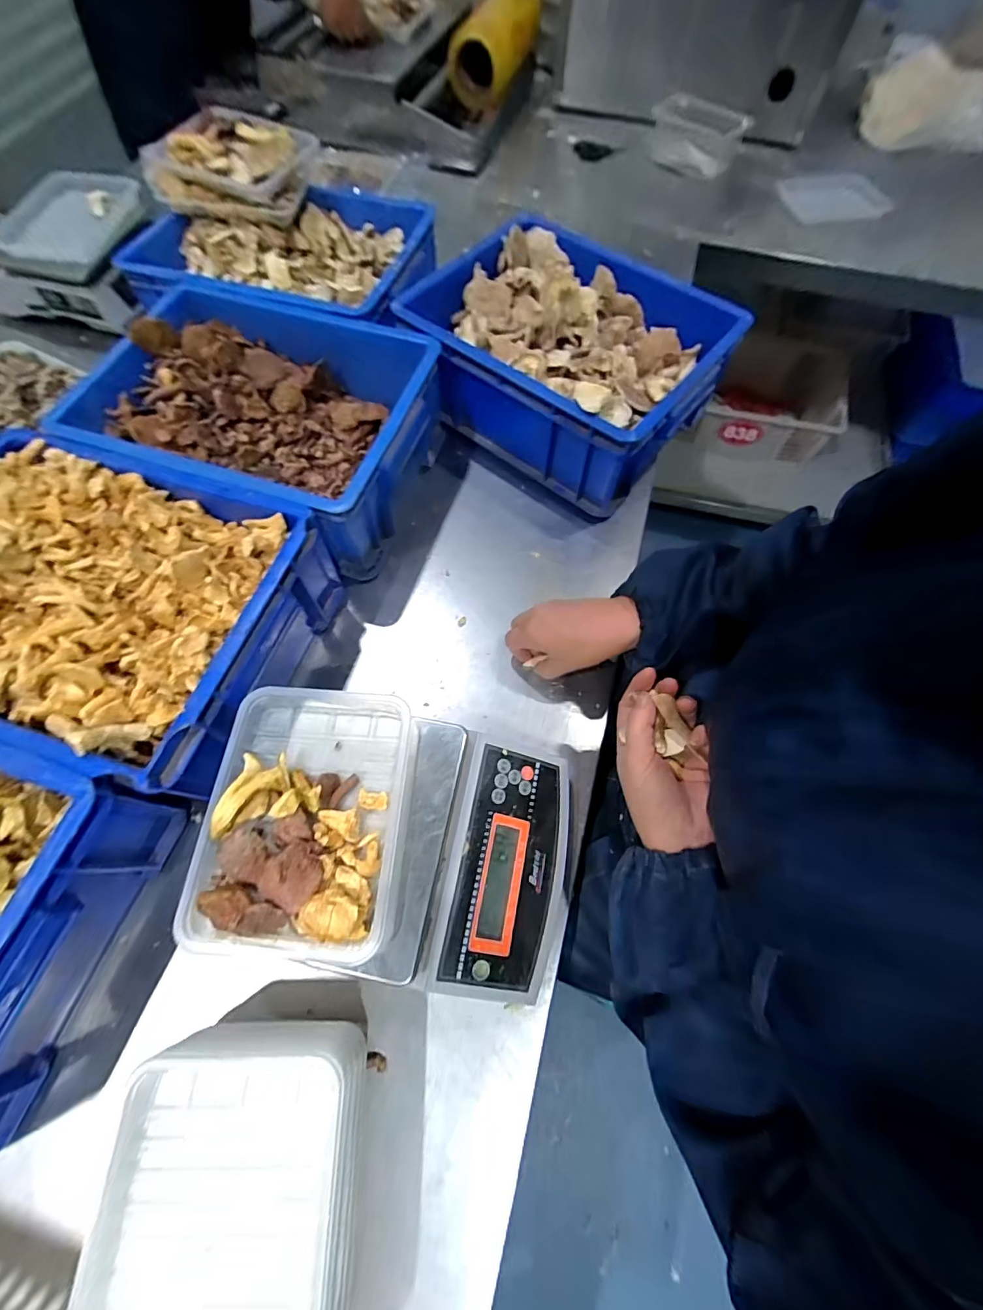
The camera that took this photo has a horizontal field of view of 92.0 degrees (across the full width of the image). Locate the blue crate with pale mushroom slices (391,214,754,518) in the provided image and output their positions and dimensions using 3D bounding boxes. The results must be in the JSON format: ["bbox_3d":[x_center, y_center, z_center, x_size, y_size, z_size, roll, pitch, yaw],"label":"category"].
[{"bbox_3d":[0.095,-0.370,0.608,0.346,0.138,0.266,41,72,16],"label":"blue crate with pale mushroom slices"}]

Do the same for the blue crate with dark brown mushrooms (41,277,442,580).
[{"bbox_3d":[-0.254,-0.272,0.560,0.345,0.128,0.268,17,67,8],"label":"blue crate with dark brown mushrooms"}]

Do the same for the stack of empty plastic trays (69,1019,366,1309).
[{"bbox_3d":[-0.158,0.351,0.299,0.145,0.076,0.188,0,66,0],"label":"stack of empty plastic trays"}]

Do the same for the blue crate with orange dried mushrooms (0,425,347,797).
[{"bbox_3d":[-0.345,-0.043,0.438,0.349,0.140,0.266,13,67,6],"label":"blue crate with orange dried mushrooms"}]

